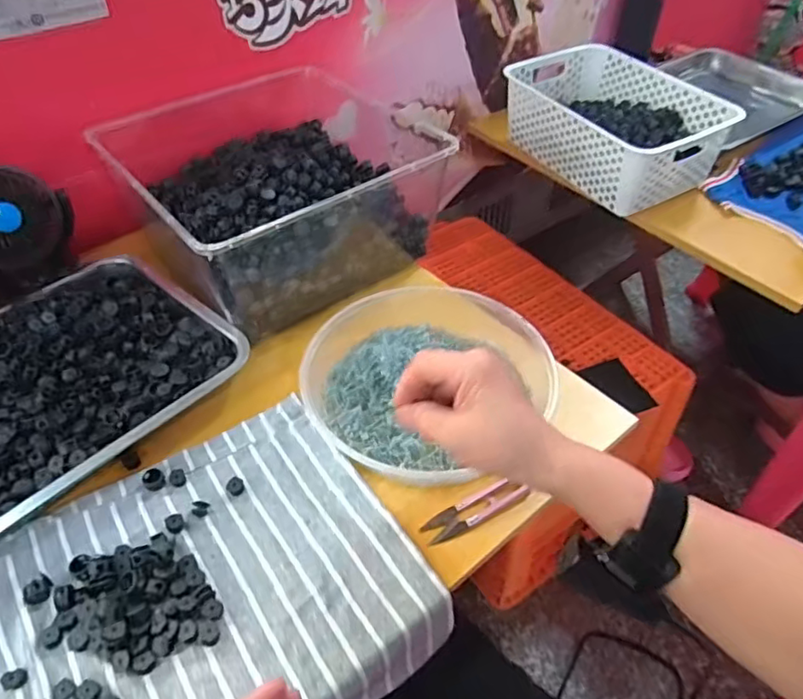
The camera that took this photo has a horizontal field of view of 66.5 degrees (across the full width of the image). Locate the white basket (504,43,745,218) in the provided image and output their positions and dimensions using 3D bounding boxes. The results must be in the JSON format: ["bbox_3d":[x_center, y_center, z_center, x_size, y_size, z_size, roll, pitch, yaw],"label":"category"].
[{"bbox_3d":[0.306,-0.347,0.937,0.201,0.106,0.325,-23,51,-21],"label":"white basket"}]

